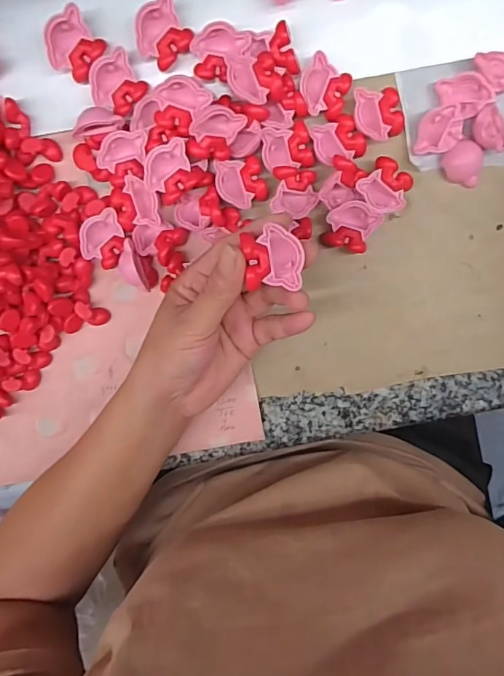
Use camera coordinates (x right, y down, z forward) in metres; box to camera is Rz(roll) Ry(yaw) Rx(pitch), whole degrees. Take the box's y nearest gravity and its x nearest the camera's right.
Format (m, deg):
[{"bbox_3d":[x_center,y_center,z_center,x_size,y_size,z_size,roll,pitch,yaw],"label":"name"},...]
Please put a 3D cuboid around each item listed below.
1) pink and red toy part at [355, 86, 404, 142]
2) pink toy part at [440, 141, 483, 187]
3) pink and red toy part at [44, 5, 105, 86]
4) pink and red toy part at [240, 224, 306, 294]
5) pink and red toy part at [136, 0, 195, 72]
[{"bbox_3d":[0.088,-0.156,0.320,0.033,0.009,0.034,-7,99,-1],"label":"pink and red toy part"},{"bbox_3d":[0.150,-0.124,0.328,0.026,0.010,0.030,1,98,-2],"label":"pink toy part"},{"bbox_3d":[-0.116,-0.190,0.299,0.035,0.010,0.033,-43,113,16],"label":"pink and red toy part"},{"bbox_3d":[0.012,-0.044,0.252,0.032,0.008,0.034,-8,99,-1],"label":"pink and red toy part"},{"bbox_3d":[-0.058,-0.197,0.299,0.034,0.006,0.033,-34,119,10],"label":"pink and red toy part"}]

